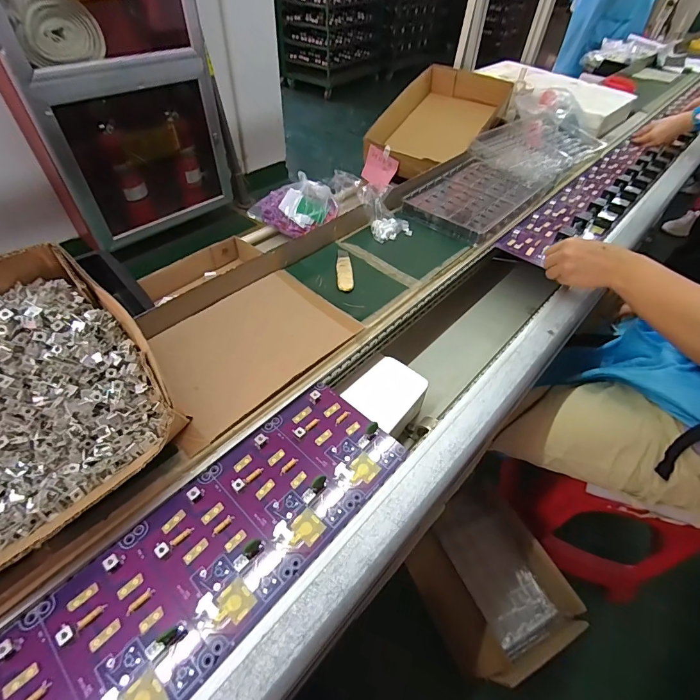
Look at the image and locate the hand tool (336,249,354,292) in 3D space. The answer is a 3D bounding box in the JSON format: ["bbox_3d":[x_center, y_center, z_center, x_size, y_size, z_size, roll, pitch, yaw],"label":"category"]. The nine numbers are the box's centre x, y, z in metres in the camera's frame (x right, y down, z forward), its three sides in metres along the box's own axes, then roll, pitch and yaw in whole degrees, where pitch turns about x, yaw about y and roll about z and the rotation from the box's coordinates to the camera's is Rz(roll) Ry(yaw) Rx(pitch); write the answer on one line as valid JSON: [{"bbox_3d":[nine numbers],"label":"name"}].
[{"bbox_3d":[-0.009,-0.133,0.622,0.025,0.007,0.108,0,49,-4],"label":"hand tool"}]

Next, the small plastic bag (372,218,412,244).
[{"bbox_3d":[0.075,-0.223,0.698,0.073,0.012,0.046,-18,52,-19],"label":"small plastic bag"}]

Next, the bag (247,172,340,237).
[{"bbox_3d":[-0.124,-0.333,0.879,0.171,0.067,0.158,32,54,22],"label":"bag"}]

